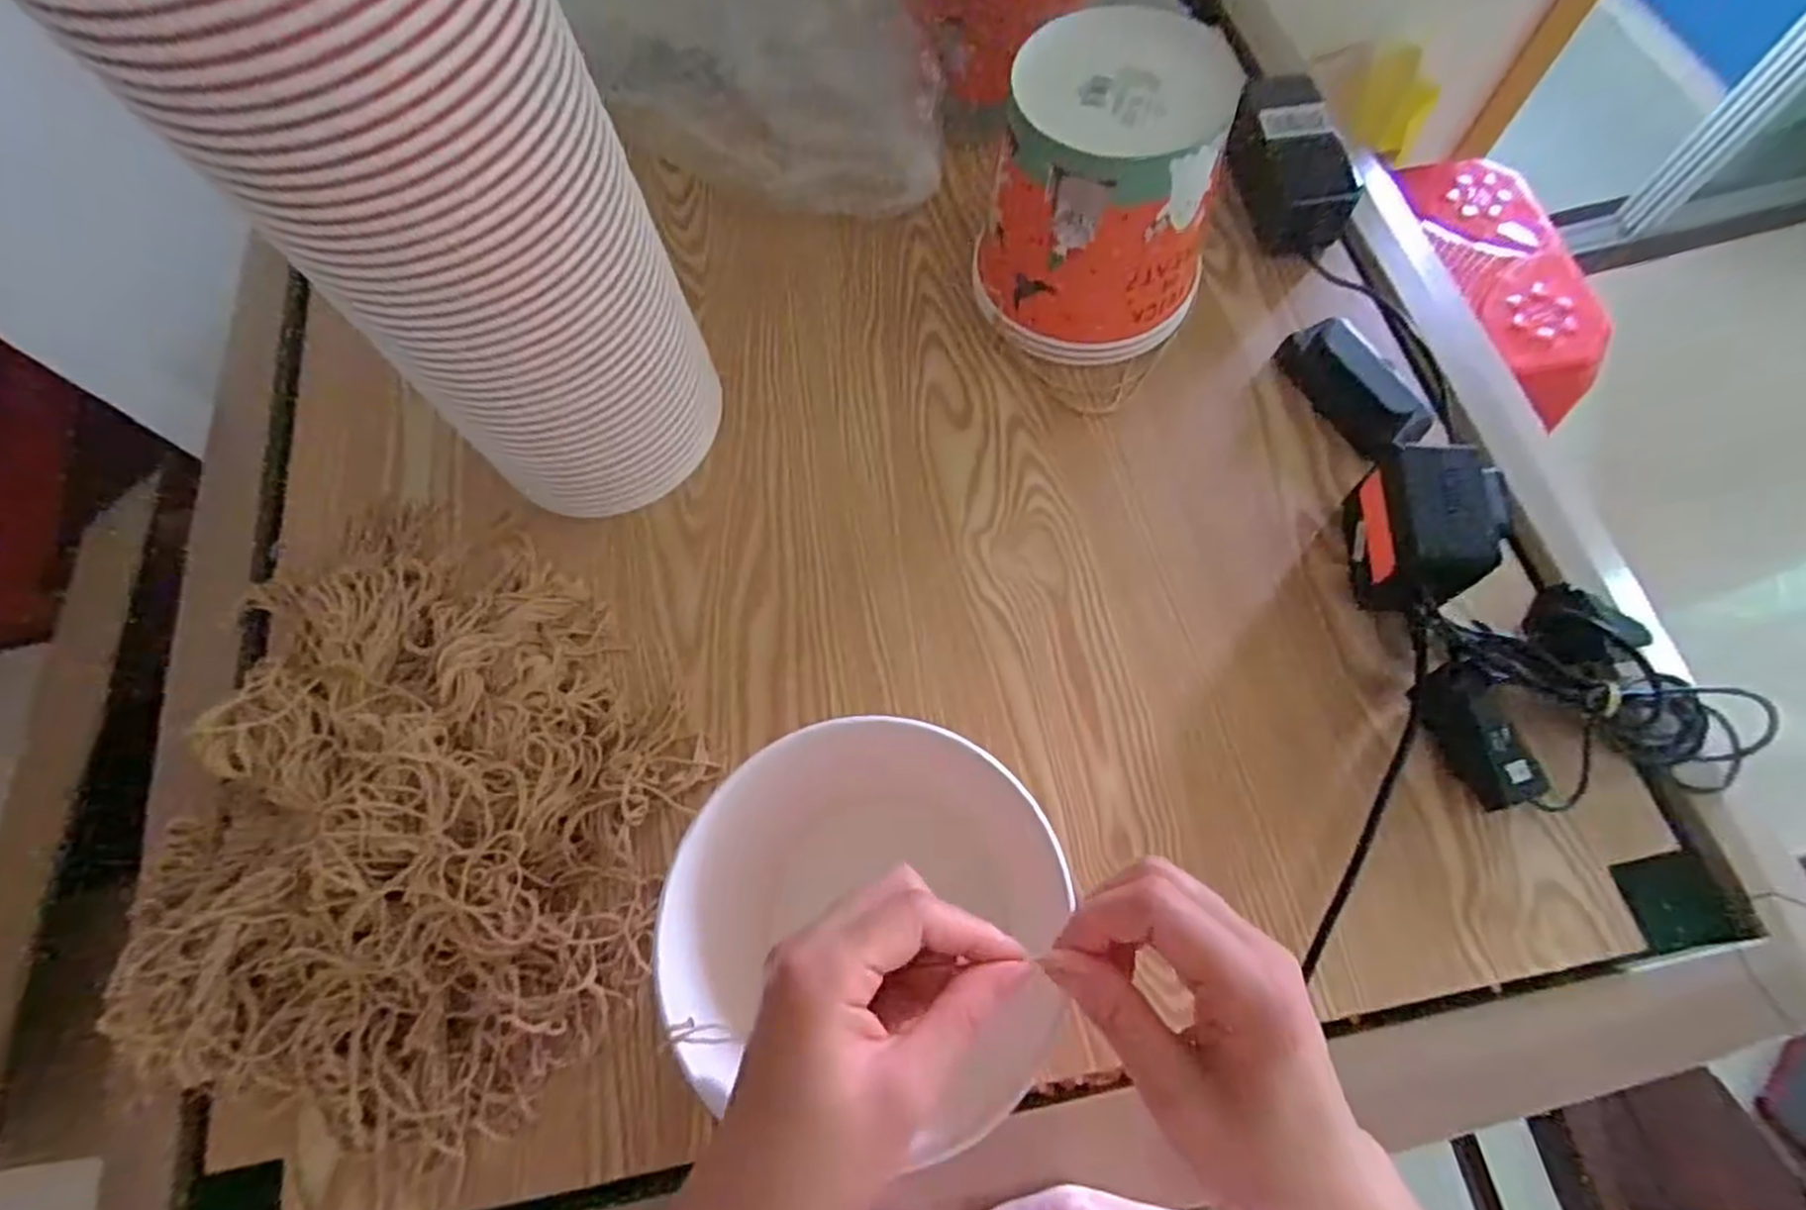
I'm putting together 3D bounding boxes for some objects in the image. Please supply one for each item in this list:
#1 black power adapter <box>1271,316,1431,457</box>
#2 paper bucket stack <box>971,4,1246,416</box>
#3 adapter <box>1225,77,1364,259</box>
[{"bbox_3d":[0.308,-0.150,0.522,0.046,0.027,0.106,-26,70,-8],"label":"black power adapter"},{"bbox_3d":[0.131,-0.255,0.499,0.133,0.162,0.150,-35,71,-11],"label":"paper bucket stack"},{"bbox_3d":[0.292,-0.337,0.583,0.059,0.055,0.130,-11,68,-2],"label":"adapter"}]

